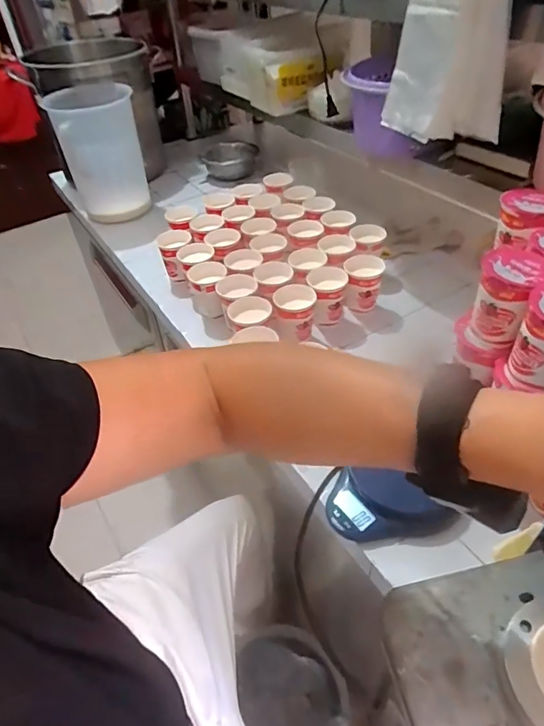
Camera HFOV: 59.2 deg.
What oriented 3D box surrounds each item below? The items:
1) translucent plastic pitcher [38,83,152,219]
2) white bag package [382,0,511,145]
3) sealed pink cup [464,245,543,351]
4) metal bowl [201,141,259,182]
[{"bbox_3d":[-0.391,-0.483,1.125,0.176,0.255,0.182,-11,44,-6],"label":"translucent plastic pitcher"},{"bbox_3d":[0.231,-0.432,0.613,0.153,0.253,0.087,11,46,16],"label":"white bag package"},{"bbox_3d":[0.250,-0.066,0.509,0.061,0.089,0.070,27,52,29],"label":"sealed pink cup"},{"bbox_3d":[-0.116,-0.569,1.334,0.157,0.055,0.169,-3,44,2],"label":"metal bowl"}]

